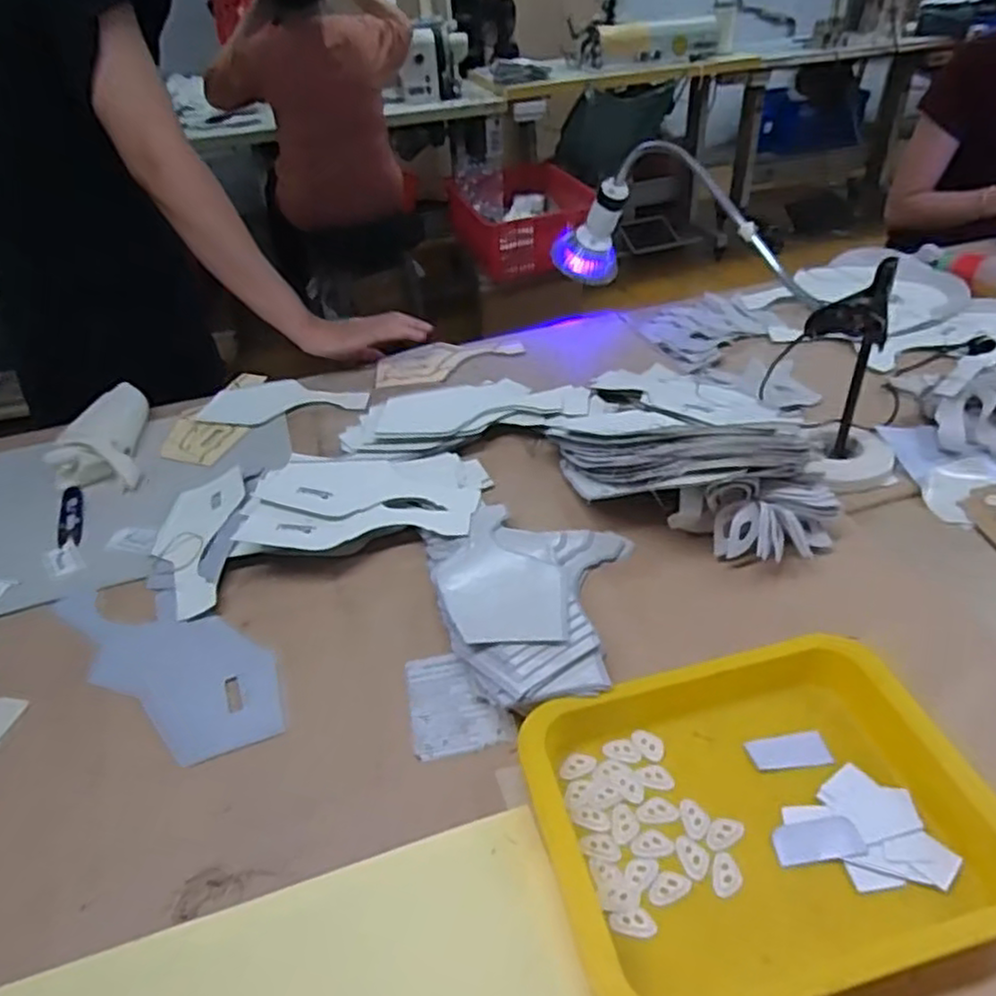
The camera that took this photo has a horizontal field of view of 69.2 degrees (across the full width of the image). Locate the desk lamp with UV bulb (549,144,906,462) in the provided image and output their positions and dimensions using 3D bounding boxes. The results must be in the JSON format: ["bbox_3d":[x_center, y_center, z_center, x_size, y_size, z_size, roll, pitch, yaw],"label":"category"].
[{"bbox_3d":[0.225,-0.227,0.797,0.080,0.244,0.436,-27,45,-23],"label":"desk lamp with UV bulb"}]

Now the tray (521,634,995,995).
[{"bbox_3d":[0.156,0.191,0.445,0.257,0.041,0.196,-13,41,-8],"label":"tray"}]

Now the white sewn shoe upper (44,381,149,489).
[{"bbox_3d":[-0.459,-0.068,0.835,0.087,0.041,0.165,-13,41,-9],"label":"white sewn shoe upper"}]

